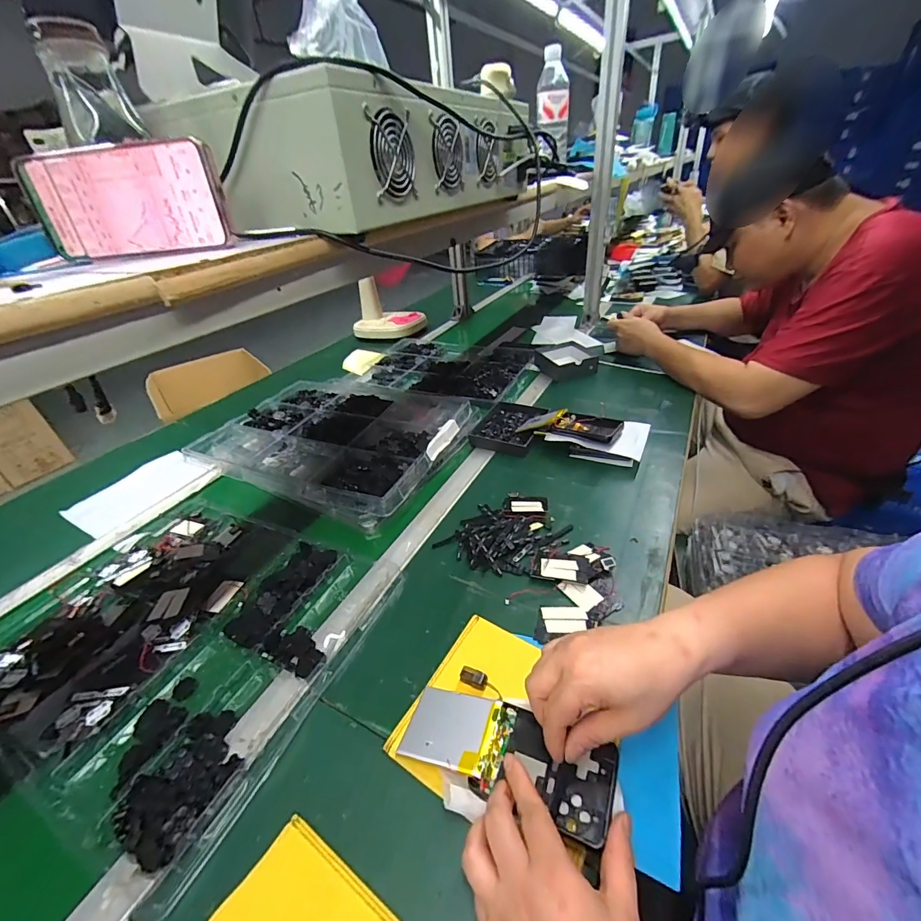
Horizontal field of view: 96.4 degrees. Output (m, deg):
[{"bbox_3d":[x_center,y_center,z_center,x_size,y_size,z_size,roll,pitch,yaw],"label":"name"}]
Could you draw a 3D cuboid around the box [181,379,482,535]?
[{"bbox_3d":[-0.224,-0.049,0.785,0.442,0.065,0.346,12,39,25],"label":"box"}]

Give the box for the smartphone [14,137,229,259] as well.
[{"bbox_3d":[-0.278,-0.215,0.341,0.165,0.074,0.009,-3,35,5],"label":"smartphone"}]

